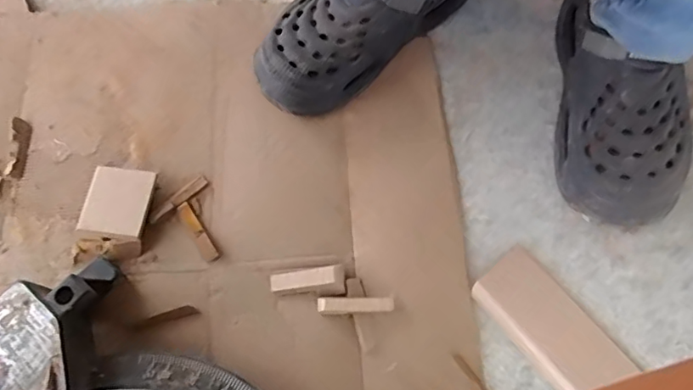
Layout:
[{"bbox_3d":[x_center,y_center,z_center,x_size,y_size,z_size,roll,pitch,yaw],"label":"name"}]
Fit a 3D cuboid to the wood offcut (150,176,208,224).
[{"bbox_3d":[-0.174,0.004,0.564,0.069,0.005,0.013,-42,73,-15],"label":"wood offcut"}]

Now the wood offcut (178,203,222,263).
[{"bbox_3d":[-0.151,0.037,0.549,0.013,0.009,0.070,-32,71,-13],"label":"wood offcut"}]

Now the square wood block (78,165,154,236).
[{"bbox_3d":[-0.233,0.006,0.556,0.066,0.020,0.071,10,68,4],"label":"square wood block"}]

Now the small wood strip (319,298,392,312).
[{"bbox_3d":[0.008,0.103,0.509,0.069,0.015,0.014,-1,67,0],"label":"small wood strip"}]

